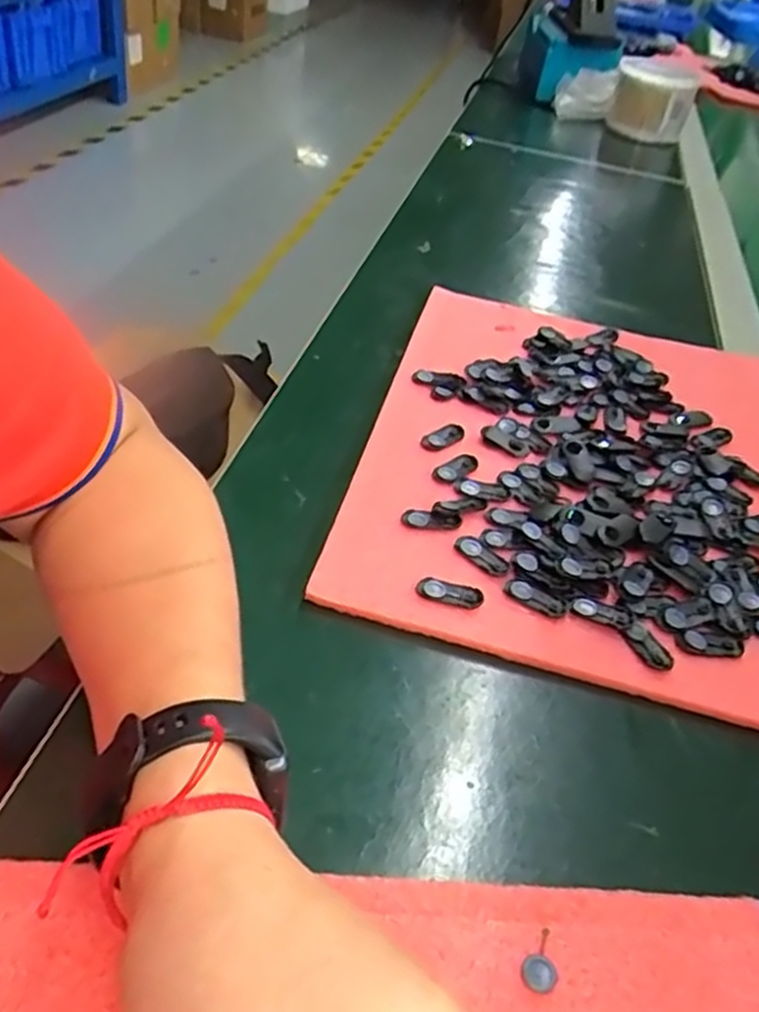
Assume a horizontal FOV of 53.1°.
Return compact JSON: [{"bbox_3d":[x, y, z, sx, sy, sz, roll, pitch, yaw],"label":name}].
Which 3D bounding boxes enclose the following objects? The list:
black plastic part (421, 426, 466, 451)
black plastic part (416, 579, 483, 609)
[{"bbox_3d":[0.038,-0.041,0.452,0.028,0.004,0.014,-25,50,-31],"label":"black plastic part"},{"bbox_3d":[0.033,0.041,0.361,0.031,0.004,0.013,13,42,4],"label":"black plastic part"}]

